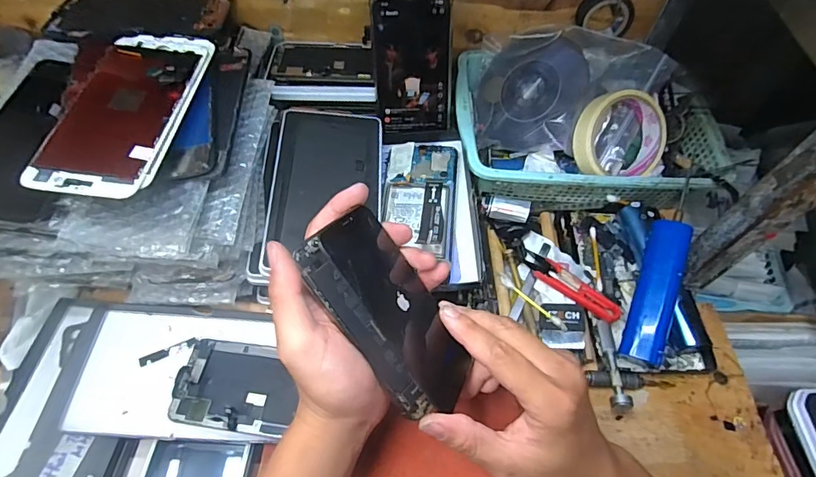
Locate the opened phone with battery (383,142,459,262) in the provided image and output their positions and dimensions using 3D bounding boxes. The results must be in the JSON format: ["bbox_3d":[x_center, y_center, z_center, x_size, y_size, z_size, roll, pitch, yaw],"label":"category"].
[{"bbox_3d":[0.011,-0.044,0.443,0.067,0.015,0.127,8,58,2],"label":"opened phone with battery"}]

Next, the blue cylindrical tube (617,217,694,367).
[{"bbox_3d":[0.225,0.046,0.411,0.031,0.025,0.133,19,78,8],"label":"blue cylindrical tube"}]

